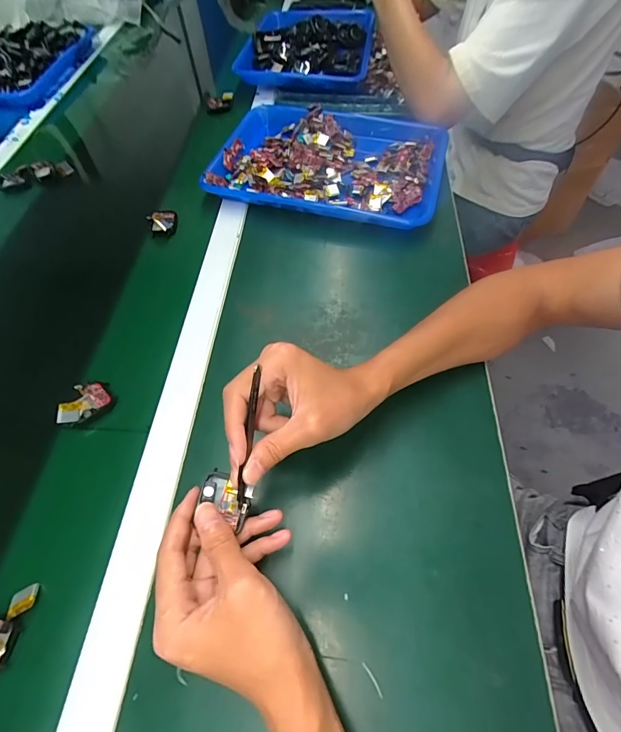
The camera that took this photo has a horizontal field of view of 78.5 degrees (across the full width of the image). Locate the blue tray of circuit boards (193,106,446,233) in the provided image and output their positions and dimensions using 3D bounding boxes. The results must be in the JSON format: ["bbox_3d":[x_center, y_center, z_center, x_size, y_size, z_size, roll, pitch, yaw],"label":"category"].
[{"bbox_3d":[0.029,-0.325,0.599,0.341,0.047,0.277,12,62,11],"label":"blue tray of circuit boards"}]

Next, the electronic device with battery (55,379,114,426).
[{"bbox_3d":[-0.234,0.035,0.387,0.050,0.028,0.033,-37,65,-16],"label":"electronic device with battery"}]

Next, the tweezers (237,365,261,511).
[{"bbox_3d":[-0.045,0.056,0.272,0.007,0.013,0.102,10,97,7],"label":"tweezers"}]

